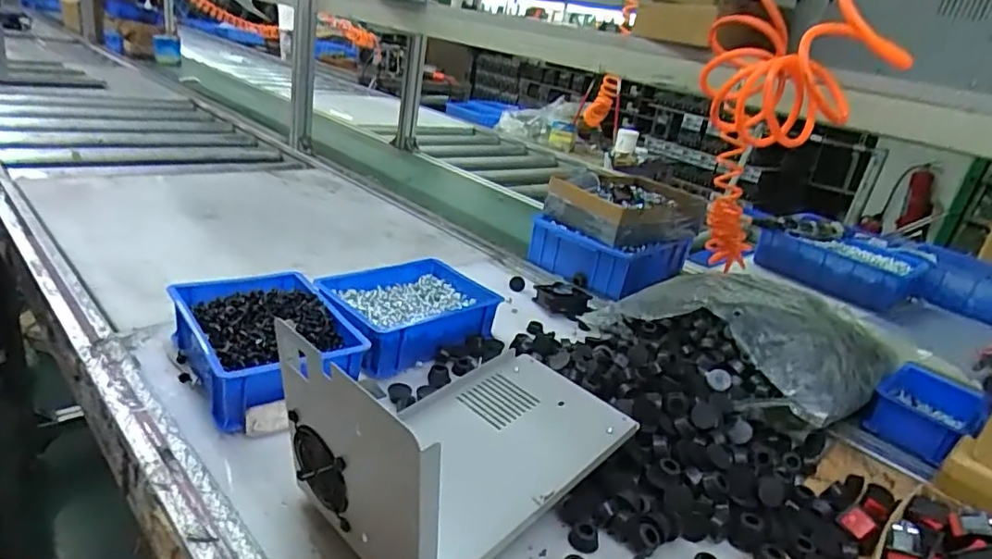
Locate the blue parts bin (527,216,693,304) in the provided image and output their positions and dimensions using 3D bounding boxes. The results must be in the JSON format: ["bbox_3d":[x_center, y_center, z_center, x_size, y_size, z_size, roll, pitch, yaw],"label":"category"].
[{"bbox_3d":[0.205,-0.064,1.060,0.196,0.071,0.235,26,27,33],"label":"blue parts bin"}]

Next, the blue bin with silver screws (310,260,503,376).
[{"bbox_3d":[-0.108,0.045,0.733,0.202,0.070,0.152,-10,30,-40],"label":"blue bin with silver screws"}]

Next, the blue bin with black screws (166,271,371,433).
[{"bbox_3d":[-0.238,0.061,0.611,0.144,0.066,0.194,-9,30,-39],"label":"blue bin with black screws"}]

